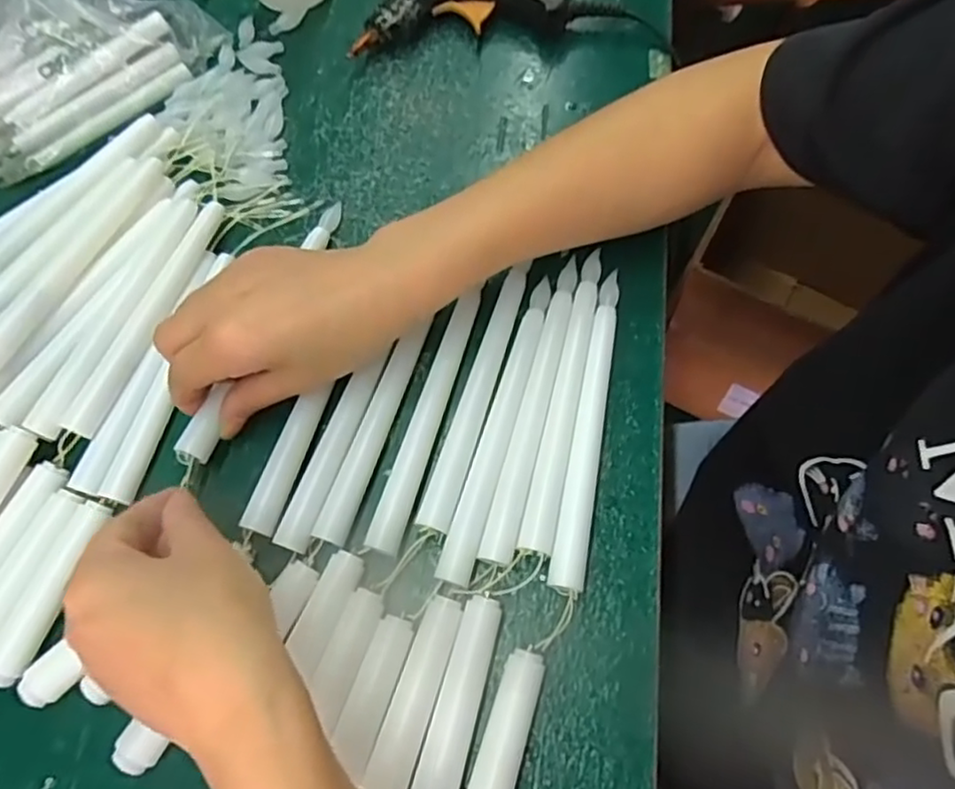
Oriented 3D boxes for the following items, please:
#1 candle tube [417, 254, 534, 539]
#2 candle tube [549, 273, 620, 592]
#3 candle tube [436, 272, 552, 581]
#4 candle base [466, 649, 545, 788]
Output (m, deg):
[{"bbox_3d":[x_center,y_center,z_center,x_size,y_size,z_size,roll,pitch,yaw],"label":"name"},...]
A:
[{"bbox_3d":[-0.001,-0.001,0.350,0.016,0.016,0.147,16,71,8],"label":"candle tube"},{"bbox_3d":[0.058,0.014,0.333,0.016,0.012,0.167,11,71,6],"label":"candle tube"},{"bbox_3d":[0.011,0.014,0.338,0.016,0.014,0.166,15,71,8],"label":"candle tube"},{"bbox_3d":[0.009,0.156,0.282,0.019,0.017,0.089,15,71,8],"label":"candle base"}]

